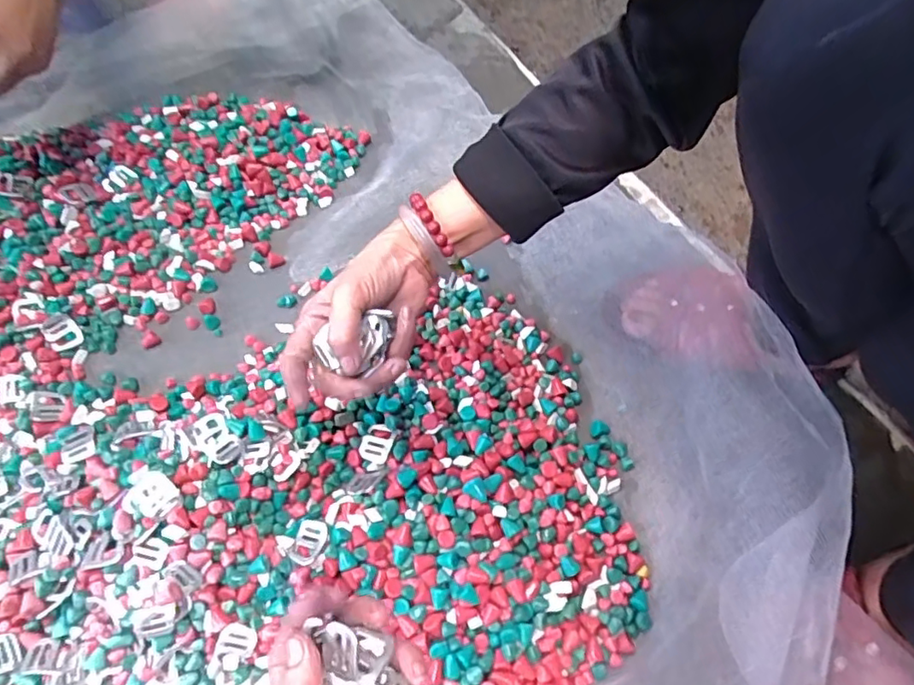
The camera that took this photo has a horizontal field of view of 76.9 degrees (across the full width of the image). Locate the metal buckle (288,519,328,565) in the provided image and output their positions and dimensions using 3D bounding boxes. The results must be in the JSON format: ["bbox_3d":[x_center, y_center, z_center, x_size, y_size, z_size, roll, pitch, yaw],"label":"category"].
[{"bbox_3d":[-0.115,0.153,0.441,0.027,0.008,0.033,7,58,19],"label":"metal buckle"}]

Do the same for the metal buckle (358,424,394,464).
[{"bbox_3d":[-0.067,0.083,0.478,0.028,0.006,0.031,6,61,19],"label":"metal buckle"}]

